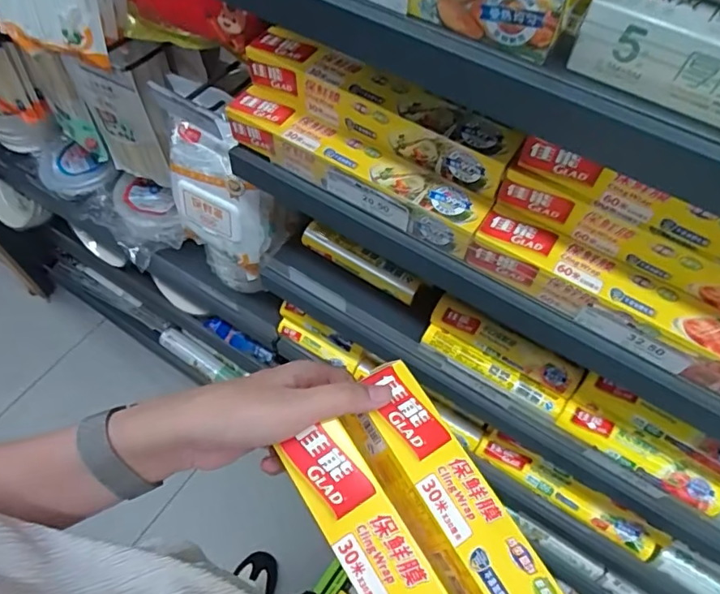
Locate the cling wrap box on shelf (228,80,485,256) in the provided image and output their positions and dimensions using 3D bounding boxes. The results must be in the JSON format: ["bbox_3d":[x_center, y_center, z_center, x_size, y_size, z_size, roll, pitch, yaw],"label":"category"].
[{"bbox_3d":[-0.009,-0.145,0.579,0.315,0.046,0.054,30,62,16],"label":"cling wrap box on shelf"}]

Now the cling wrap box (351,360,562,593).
[{"bbox_3d":[0.089,0.185,0.342,0.054,0.045,0.298,-28,71,-17],"label":"cling wrap box"}]

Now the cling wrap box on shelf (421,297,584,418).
[{"bbox_3d":[0.184,0.081,0.701,0.206,0.056,0.045,30,62,16],"label":"cling wrap box on shelf"}]

